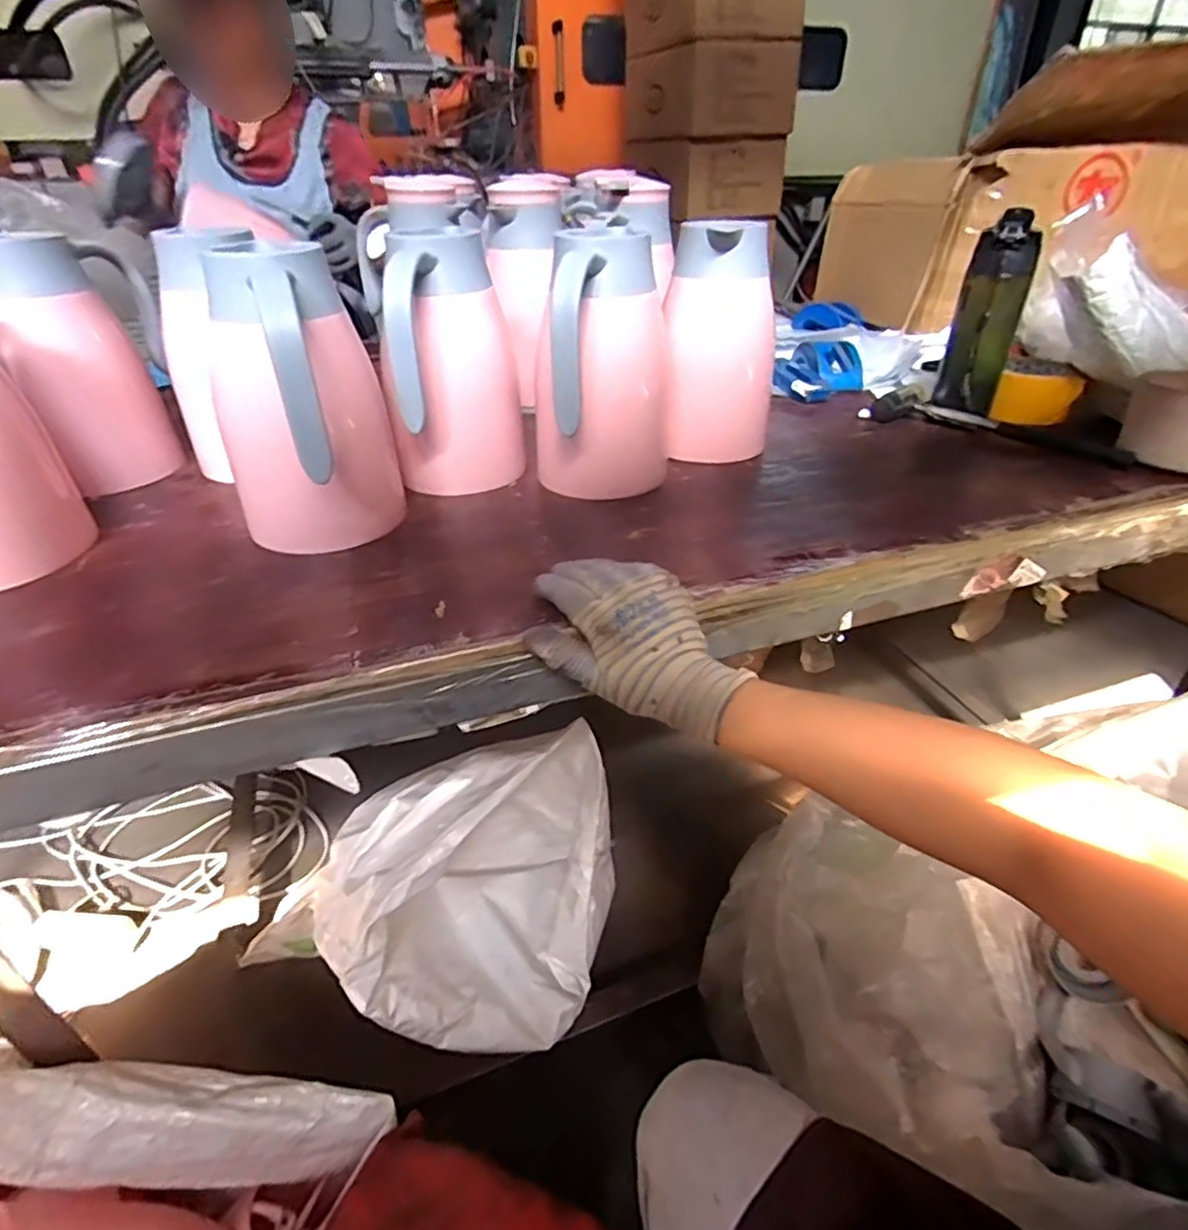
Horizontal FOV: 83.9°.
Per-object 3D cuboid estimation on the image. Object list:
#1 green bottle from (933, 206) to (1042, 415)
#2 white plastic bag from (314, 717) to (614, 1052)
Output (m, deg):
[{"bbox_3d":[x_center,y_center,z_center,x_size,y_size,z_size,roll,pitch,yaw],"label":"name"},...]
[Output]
[{"bbox_3d":[0.449,-0.337,0.755,0.068,0.193,0.065,17,38,22],"label":"green bottle"},{"bbox_3d":[-0.142,0.358,0.846,0.320,0.399,0.388,21,40,27],"label":"white plastic bag"}]

